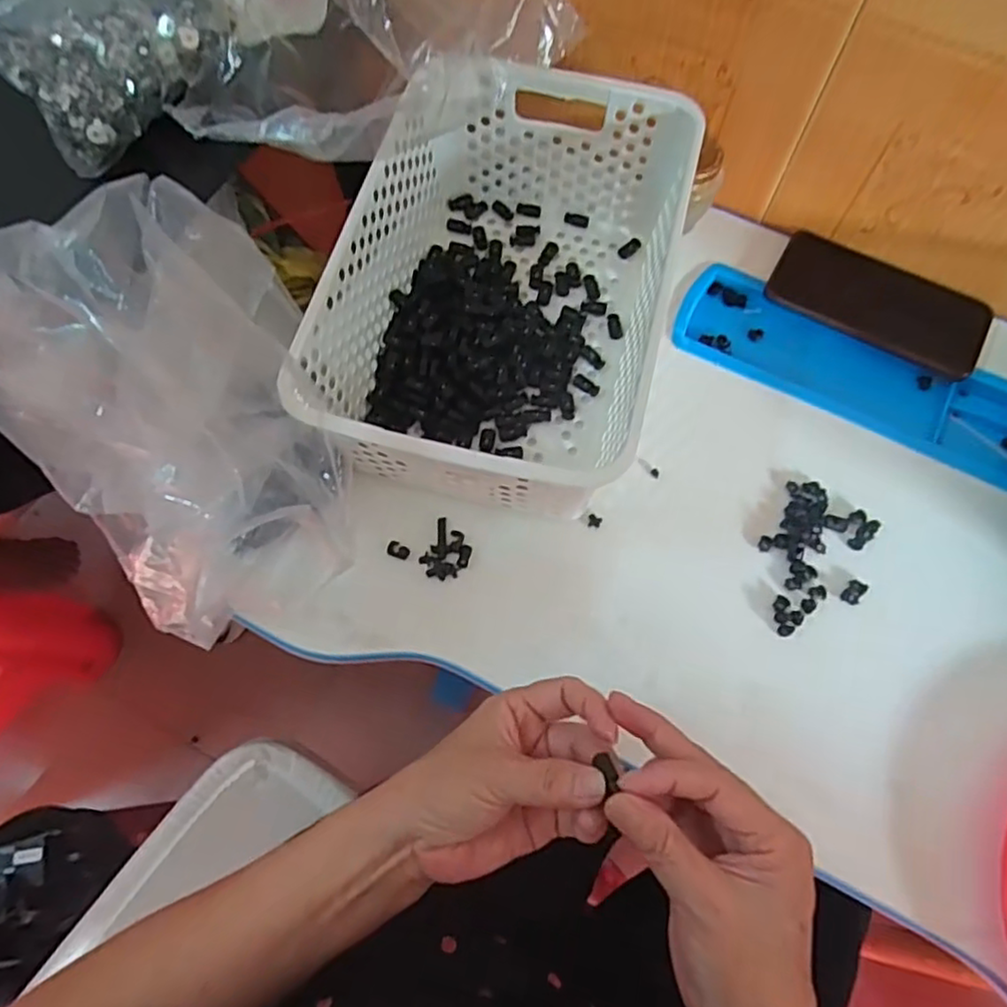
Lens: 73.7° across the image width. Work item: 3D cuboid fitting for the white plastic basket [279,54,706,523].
[{"bbox_3d":[0.005,-0.152,0.471,0.204,0.107,0.317,13,69,5],"label":"white plastic basket"}]

